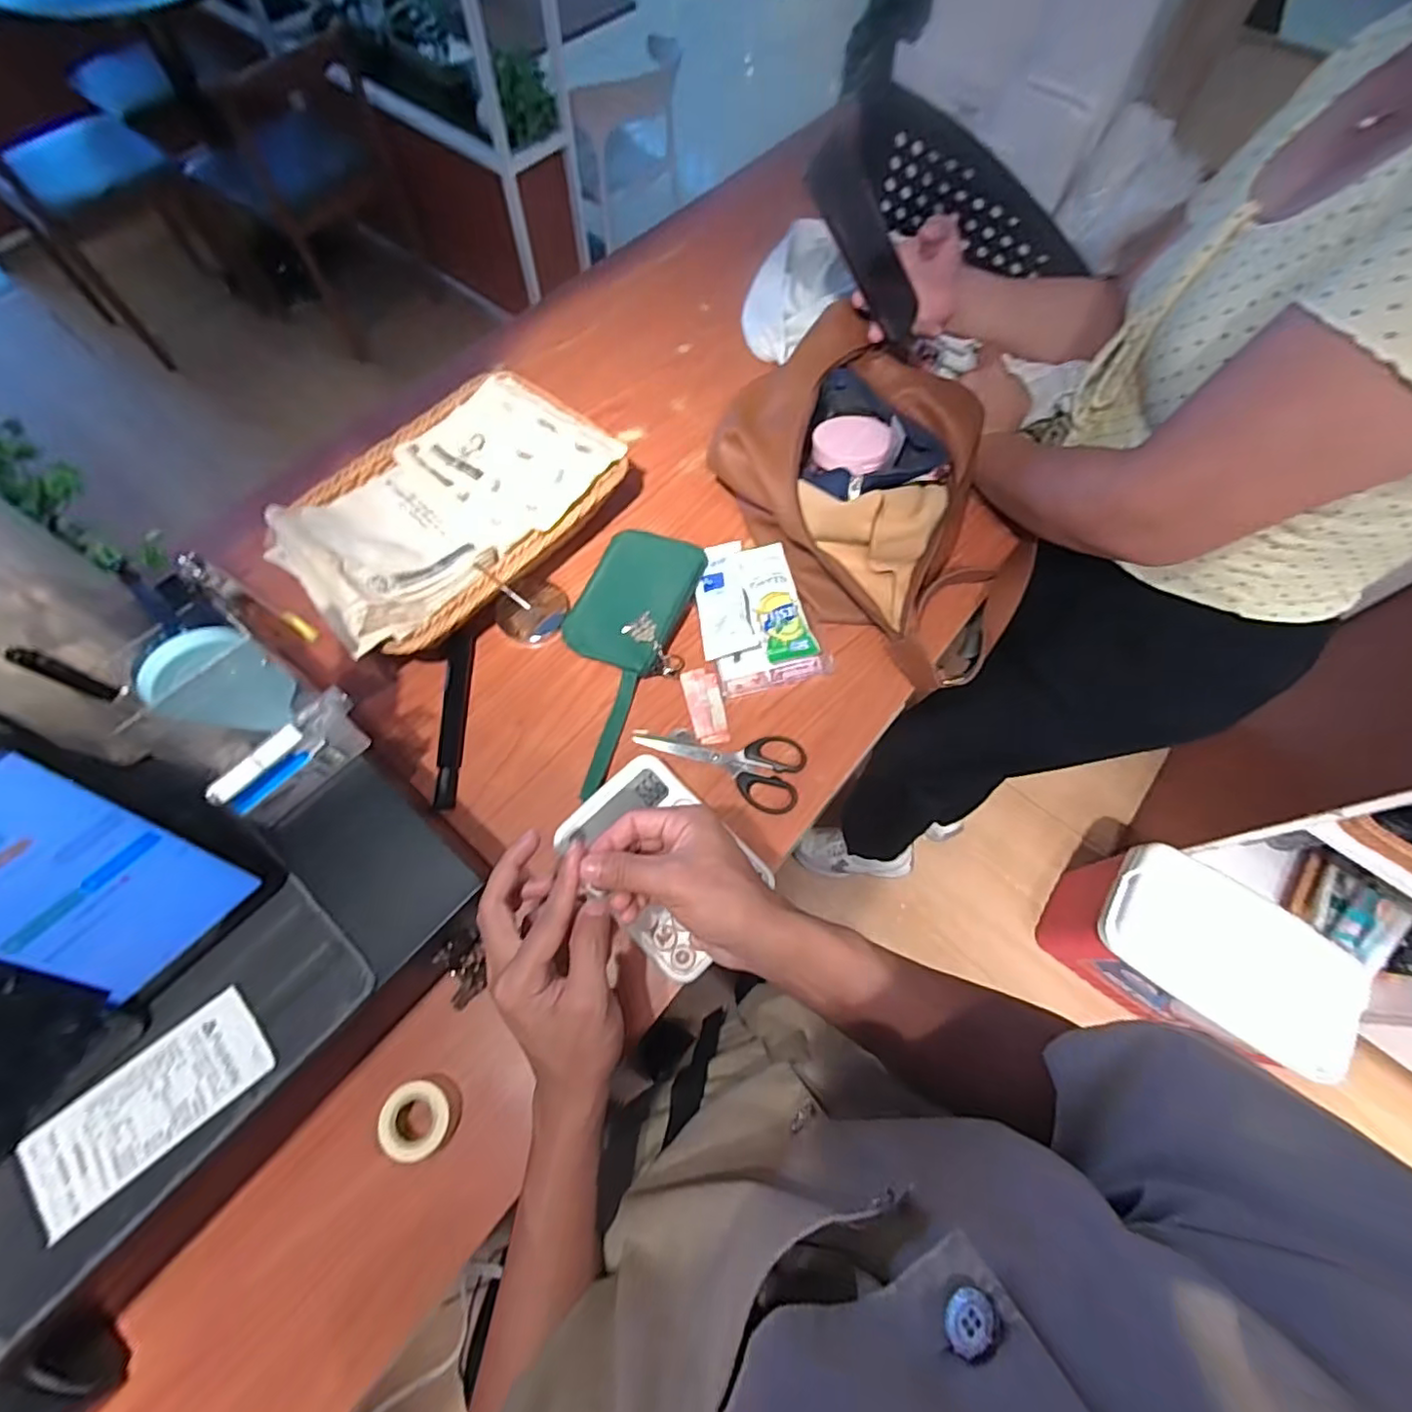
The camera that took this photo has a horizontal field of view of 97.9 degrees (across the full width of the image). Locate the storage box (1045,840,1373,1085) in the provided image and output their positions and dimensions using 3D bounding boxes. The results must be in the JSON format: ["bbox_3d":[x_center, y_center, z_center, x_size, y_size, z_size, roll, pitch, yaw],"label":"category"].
[{"bbox_3d":[0.908,0.474,1.178,0.372,0.299,0.248,37,71,13],"label":"storage box"}]

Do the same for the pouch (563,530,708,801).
[{"bbox_3d":[-0.086,-0.050,0.556,0.106,0.036,0.249,21,68,8],"label":"pouch"}]

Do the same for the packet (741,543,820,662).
[{"bbox_3d":[0.064,-0.098,0.573,0.049,0.022,0.111,-12,68,-7],"label":"packet"}]

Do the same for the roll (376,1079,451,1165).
[{"bbox_3d":[-0.196,0.280,0.417,0.044,0.023,0.045,1,67,-1],"label":"roll"}]

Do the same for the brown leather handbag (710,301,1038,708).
[{"bbox_3d":[0.170,-0.198,0.581,0.219,0.121,0.315,-41,74,-17],"label":"brown leather handbag"}]

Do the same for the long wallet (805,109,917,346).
[{"bbox_3d":[0.146,-0.418,0.559,0.021,0.176,0.070,7,59,45],"label":"long wallet"}]

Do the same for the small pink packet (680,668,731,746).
[{"bbox_3d":[0.002,0.000,0.549,0.032,0.006,0.071,-12,68,-7],"label":"small pink packet"}]

